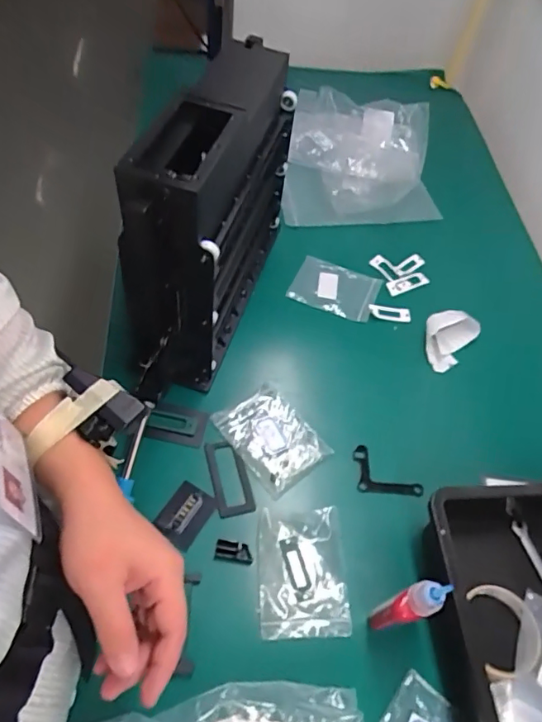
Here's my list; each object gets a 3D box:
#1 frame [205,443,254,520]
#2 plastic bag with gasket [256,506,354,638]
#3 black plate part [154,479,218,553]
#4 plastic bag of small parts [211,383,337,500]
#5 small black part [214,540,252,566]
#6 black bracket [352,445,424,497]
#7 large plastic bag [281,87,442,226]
[{"bbox_3d":[-0.052,0.141,0.625,0.043,0.005,0.097,-12,59,-14],"label":"frame"},{"bbox_3d":[0.033,0.226,0.552,0.092,0.023,0.124,1,56,-6],"label":"plastic bag with gasket"},{"bbox_3d":[-0.095,0.168,0.573,0.047,0.020,0.065,29,58,12],"label":"black plate part"},{"bbox_3d":[0.001,0.095,0.647,0.095,0.016,0.126,-32,65,-25],"label":"plastic bag of small parts"},{"bbox_3d":[-0.040,0.210,0.567,0.041,0.014,0.019,12,56,1],"label":"small black part"},{"bbox_3d":[0.144,0.137,0.641,0.082,0.016,0.057,4,56,0],"label":"black bracket"},{"bbox_3d":[0.161,-0.382,0.959,0.277,0.066,0.400,9,56,-1],"label":"large plastic bag"}]

